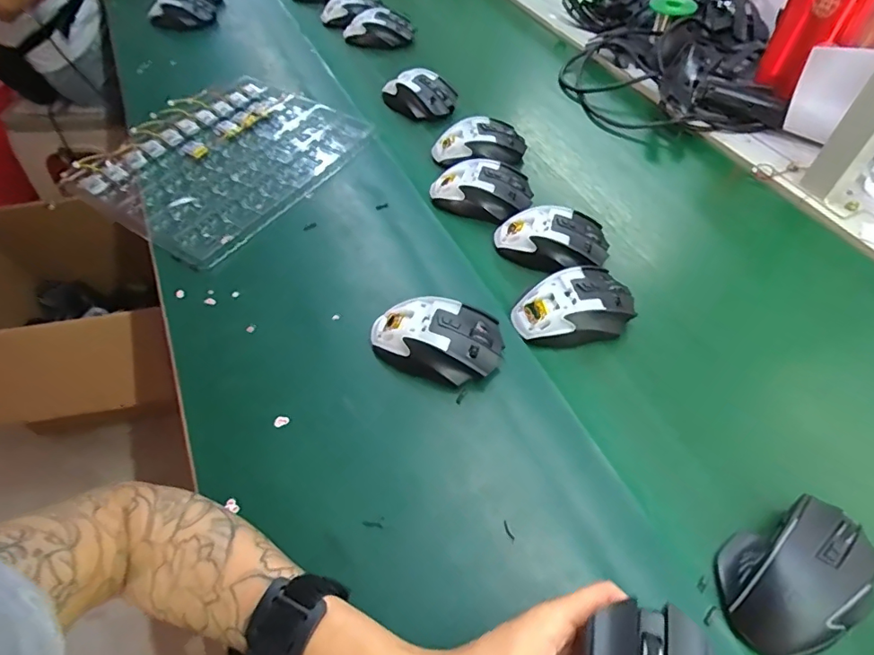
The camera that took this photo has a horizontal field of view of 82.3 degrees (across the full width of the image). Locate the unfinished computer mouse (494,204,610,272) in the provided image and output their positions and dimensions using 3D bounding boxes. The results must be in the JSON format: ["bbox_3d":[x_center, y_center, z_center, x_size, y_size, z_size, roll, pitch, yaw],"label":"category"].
[{"bbox_3d":[0.123,-0.092,0.537,0.116,0.046,0.068,7,55,7],"label":"unfinished computer mouse"}]

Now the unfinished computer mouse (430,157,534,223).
[{"bbox_3d":[0.054,-0.165,0.593,0.114,0.046,0.066,15,56,12],"label":"unfinished computer mouse"}]

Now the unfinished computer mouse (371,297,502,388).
[{"bbox_3d":[-0.001,0.008,0.445,0.116,0.036,0.067,11,56,10],"label":"unfinished computer mouse"}]

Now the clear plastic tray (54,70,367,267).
[{"bbox_3d":[-0.261,-0.220,0.638,0.266,0.030,0.300,29,60,20],"label":"clear plastic tray"}]

